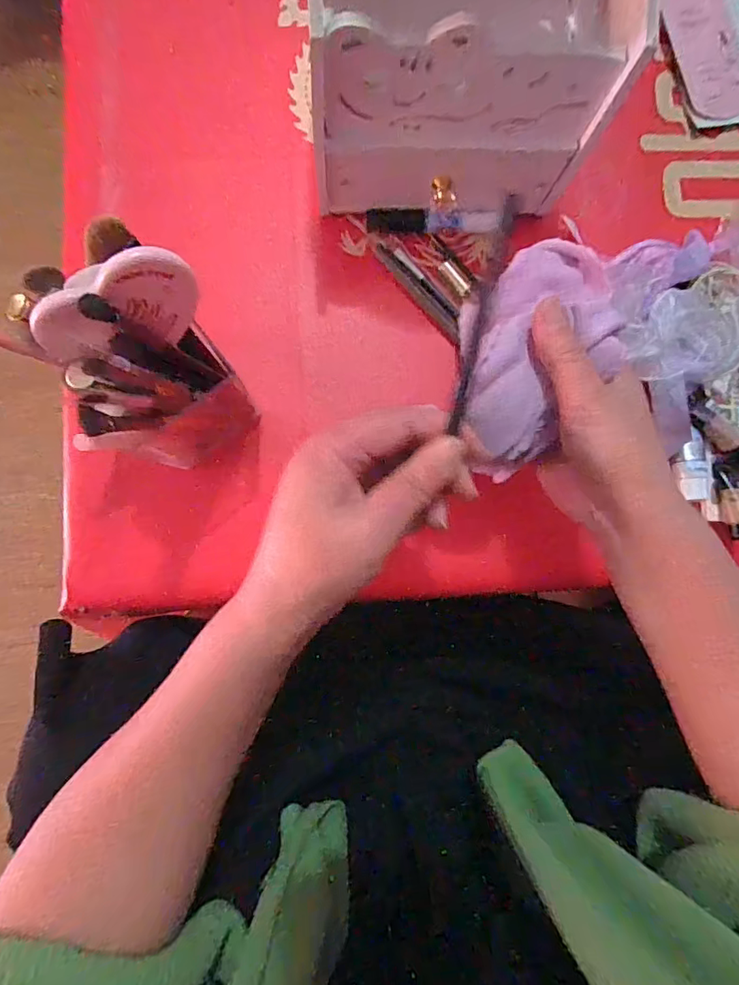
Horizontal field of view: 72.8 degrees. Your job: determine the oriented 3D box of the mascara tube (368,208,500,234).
[{"bbox_3d":[0.048,-0.206,0.381,0.098,0.016,0.014,2,87,-3],"label":"mascara tube"}]

